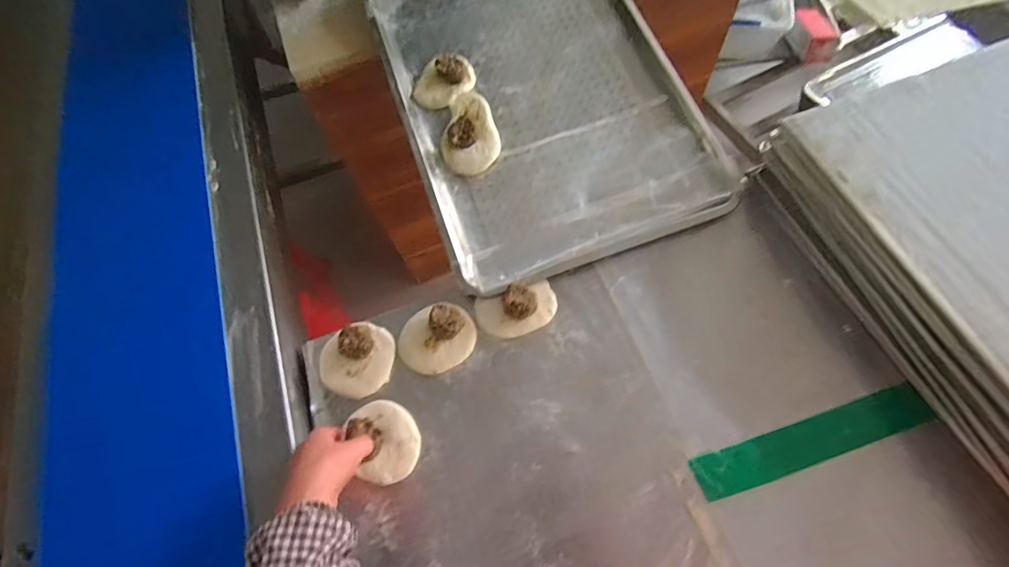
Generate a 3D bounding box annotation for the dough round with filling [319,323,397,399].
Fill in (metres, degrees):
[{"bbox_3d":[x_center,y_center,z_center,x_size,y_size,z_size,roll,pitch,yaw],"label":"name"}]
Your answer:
[{"bbox_3d":[-0.176,0.088,0.551,0.086,0.025,0.086,-2,65,3],"label":"dough round with filling"}]

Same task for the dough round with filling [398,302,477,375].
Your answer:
[{"bbox_3d":[-0.082,0.063,0.548,0.091,0.026,0.079,-19,66,-4],"label":"dough round with filling"}]

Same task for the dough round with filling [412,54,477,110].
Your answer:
[{"bbox_3d":[-0.091,-0.306,0.683,0.101,0.020,0.069,-34,68,-11],"label":"dough round with filling"}]

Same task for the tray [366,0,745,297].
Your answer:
[{"bbox_3d":[0.039,-0.303,0.685,0.390,0.031,0.601,-19,66,-4],"label":"tray"}]

